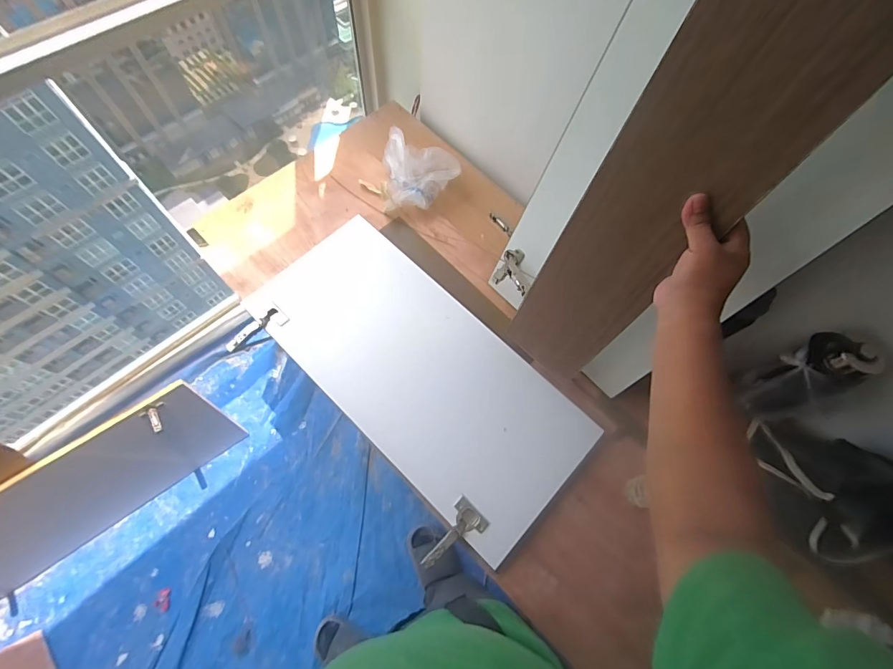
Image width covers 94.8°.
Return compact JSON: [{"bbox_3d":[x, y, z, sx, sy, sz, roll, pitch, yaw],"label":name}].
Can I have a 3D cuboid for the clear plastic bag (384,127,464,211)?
[{"bbox_3d":[-0.086,-0.366,0.938,0.171,0.112,0.194,32,70,10],"label":"clear plastic bag"}]

